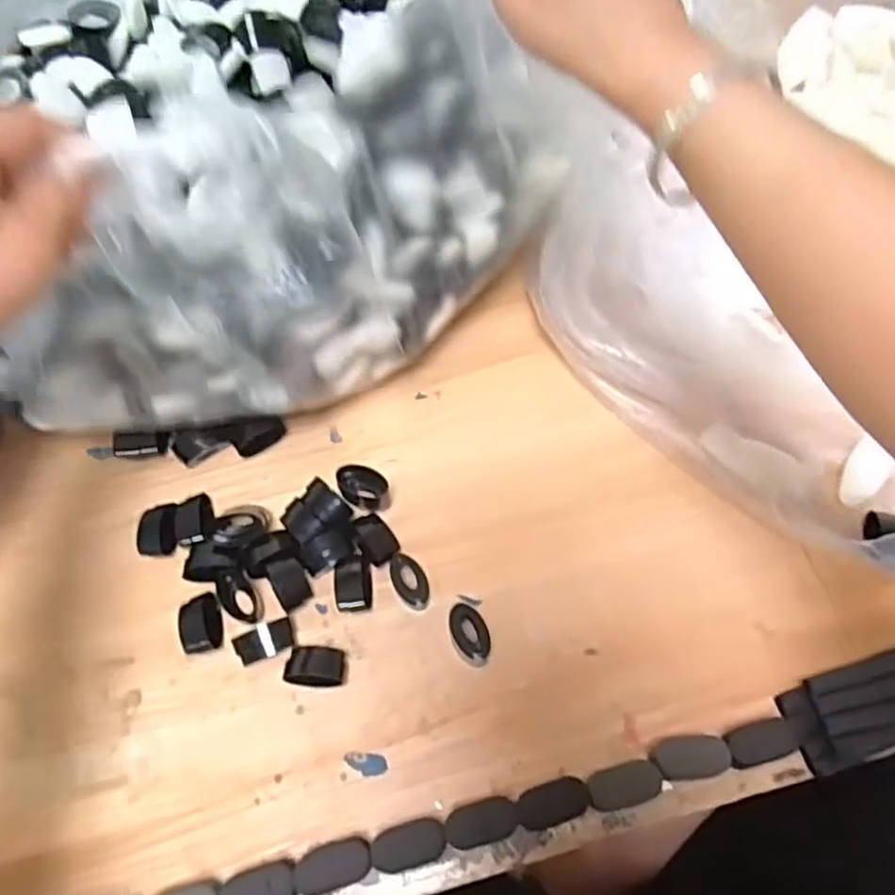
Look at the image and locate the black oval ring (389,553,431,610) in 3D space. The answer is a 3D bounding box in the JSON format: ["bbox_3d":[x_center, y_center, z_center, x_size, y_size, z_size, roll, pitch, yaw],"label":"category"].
[{"bbox_3d":[-0.022,0.079,0.406,0.020,0.011,0.032,-24,65,-11],"label":"black oval ring"}]

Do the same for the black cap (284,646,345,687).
[{"bbox_3d":[-0.073,0.123,0.385,0.032,0.011,0.021,3,63,2],"label":"black cap"}]

